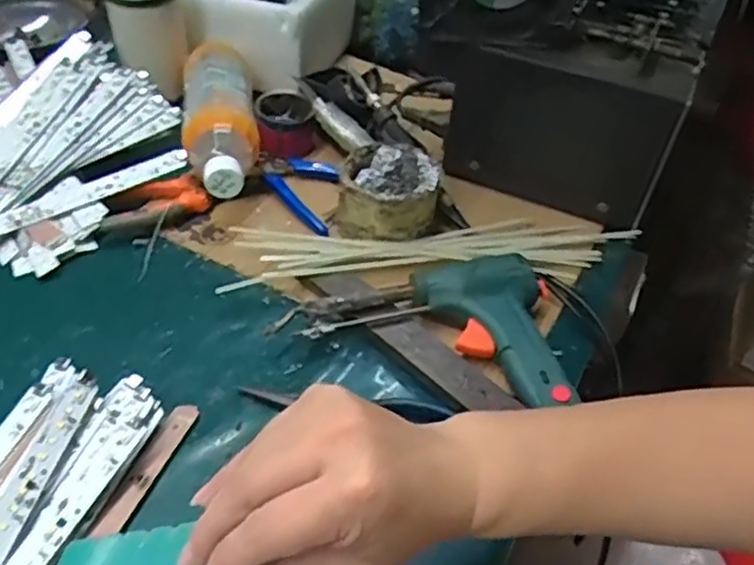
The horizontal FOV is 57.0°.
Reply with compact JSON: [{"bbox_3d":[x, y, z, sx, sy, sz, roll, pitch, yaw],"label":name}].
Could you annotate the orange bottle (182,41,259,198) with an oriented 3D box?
[{"bbox_3d":[-0.146,-0.155,0.645,0.062,0.065,0.228,-4,44,-12],"label":"orange bottle"}]

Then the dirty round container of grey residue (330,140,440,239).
[{"bbox_3d":[0.007,-0.081,0.587,0.081,0.067,0.077,4,43,-4],"label":"dirty round container of grey residue"}]

